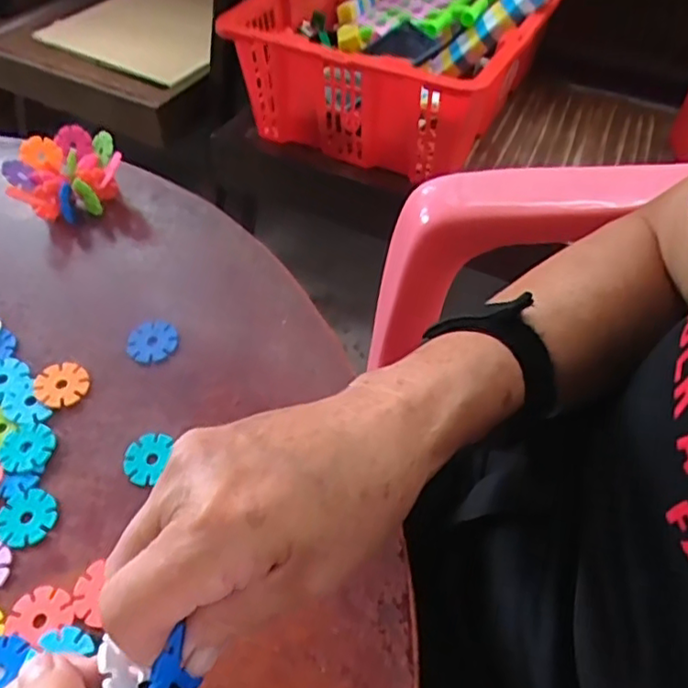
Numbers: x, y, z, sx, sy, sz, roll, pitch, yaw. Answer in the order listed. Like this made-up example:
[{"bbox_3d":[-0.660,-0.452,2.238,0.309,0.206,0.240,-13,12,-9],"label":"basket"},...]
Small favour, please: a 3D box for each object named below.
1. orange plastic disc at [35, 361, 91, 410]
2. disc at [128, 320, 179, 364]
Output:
[{"bbox_3d":[-0.174,0.025,0.397,0.031,0.005,0.033,-2,54,2],"label":"orange plastic disc"},{"bbox_3d":[-0.125,-0.002,0.415,0.032,0.005,0.030,-2,54,2],"label":"disc"}]

